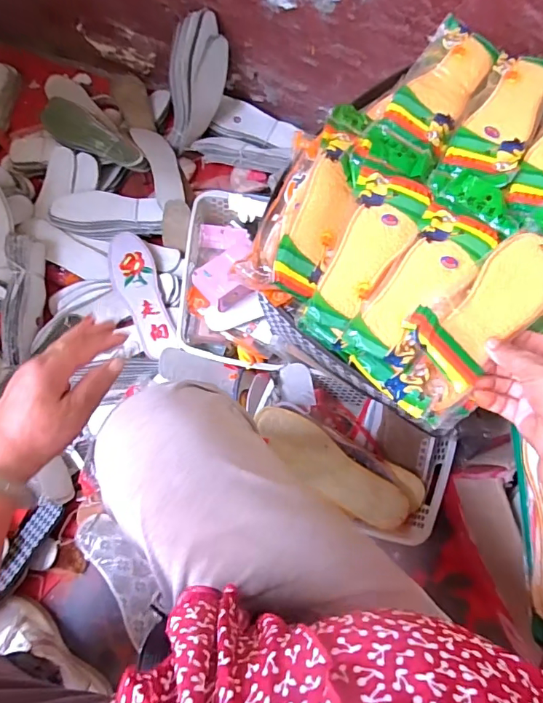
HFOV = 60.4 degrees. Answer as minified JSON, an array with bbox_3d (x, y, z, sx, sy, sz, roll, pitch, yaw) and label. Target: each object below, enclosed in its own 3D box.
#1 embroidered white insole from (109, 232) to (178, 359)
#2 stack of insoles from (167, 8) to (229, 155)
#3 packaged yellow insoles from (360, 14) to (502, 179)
[{"bbox_3d":[-0.229,-0.102,0.810,0.074,0.006,0.240,-19,72,-3],"label":"embroidered white insole"},{"bbox_3d":[-0.139,-0.481,0.842,0.079,0.225,0.070,28,40,8],"label":"stack of insoles"},{"bbox_3d":[0.183,-0.287,0.522,0.079,0.029,0.217,30,77,9],"label":"packaged yellow insoles"}]

